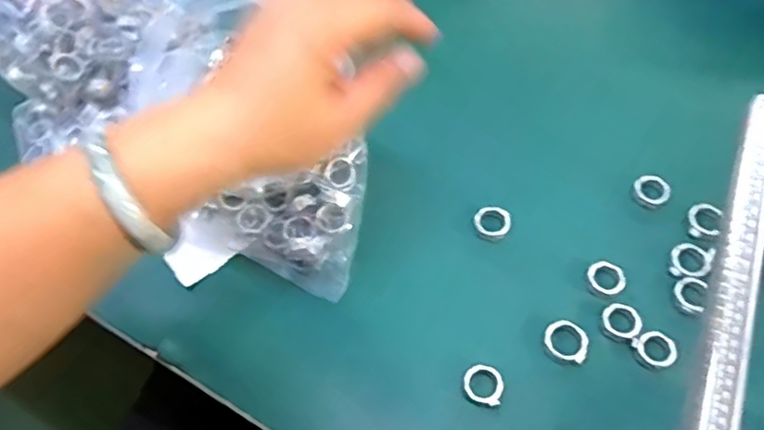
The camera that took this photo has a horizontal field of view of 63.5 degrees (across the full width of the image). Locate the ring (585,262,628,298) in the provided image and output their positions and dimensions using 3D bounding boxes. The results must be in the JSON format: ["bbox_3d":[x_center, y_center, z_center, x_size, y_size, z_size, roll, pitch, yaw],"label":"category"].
[{"bbox_3d":[0.133,0.038,0.367,0.022,0.004,0.023,-1,60,1],"label":"ring"}]

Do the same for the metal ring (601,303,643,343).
[{"bbox_3d":[0.138,0.061,0.354,0.022,0.004,0.021,-1,60,1],"label":"metal ring"}]

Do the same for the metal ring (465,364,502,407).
[{"bbox_3d":[0.056,0.093,0.339,0.021,0.004,0.021,-1,60,1],"label":"metal ring"}]

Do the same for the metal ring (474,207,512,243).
[{"bbox_3d":[0.070,0.004,0.389,0.023,0.004,0.024,-1,60,1],"label":"metal ring"}]

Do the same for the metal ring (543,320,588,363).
[{"bbox_3d":[0.104,0.071,0.349,0.023,0.006,0.023,-1,60,1],"label":"metal ring"}]

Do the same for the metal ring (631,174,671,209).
[{"bbox_3d":[0.175,-0.016,0.399,0.023,0.004,0.022,-1,60,1],"label":"metal ring"}]

